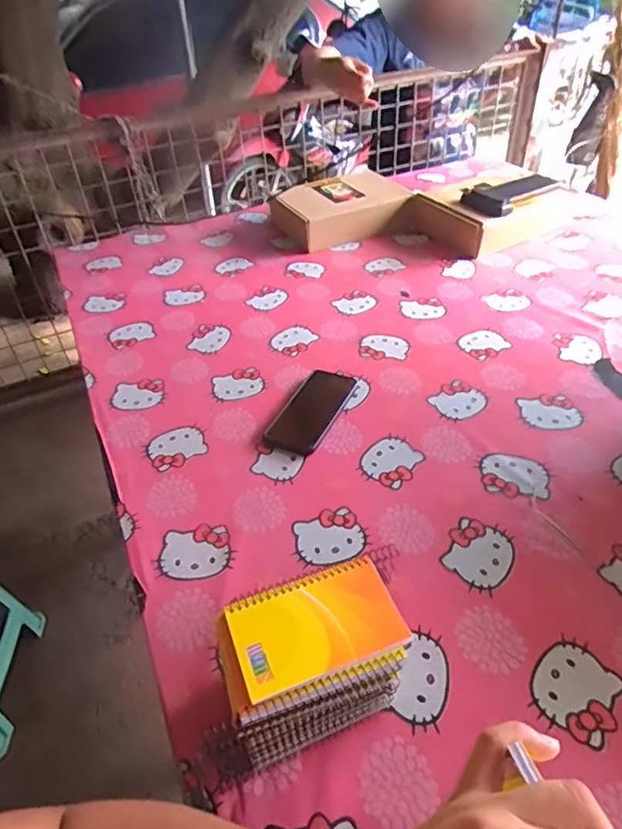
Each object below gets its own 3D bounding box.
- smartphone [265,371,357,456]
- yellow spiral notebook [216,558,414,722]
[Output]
[{"bbox_3d":[0.002,-0.007,0.796,0.074,0.014,0.172,16,44,21],"label":"smartphone"},{"bbox_3d":[-0.001,0.172,0.444,0.144,0.014,0.081,-17,44,-13],"label":"yellow spiral notebook"}]

